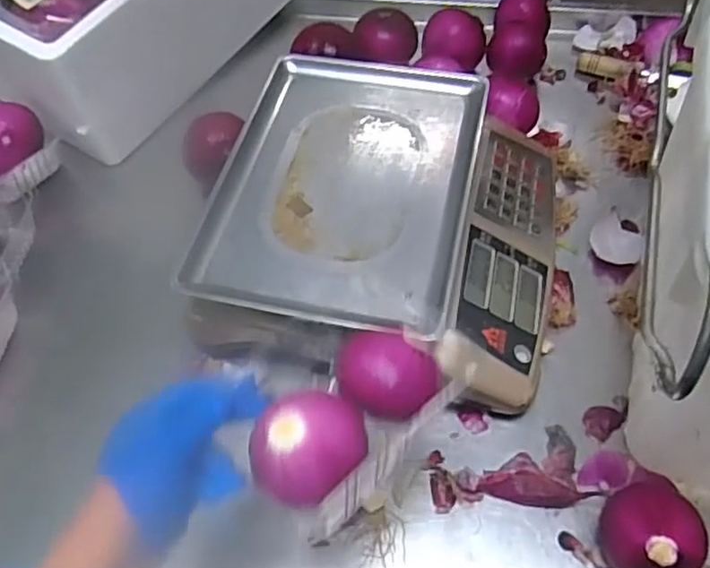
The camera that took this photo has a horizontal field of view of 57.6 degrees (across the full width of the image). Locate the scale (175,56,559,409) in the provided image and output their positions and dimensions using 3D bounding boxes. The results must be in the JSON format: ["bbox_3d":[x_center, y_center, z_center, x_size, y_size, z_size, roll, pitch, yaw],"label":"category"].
[{"bbox_3d":[0.040,-0.067,0.679,0.344,0.126,0.353,11,57,10],"label":"scale"}]

